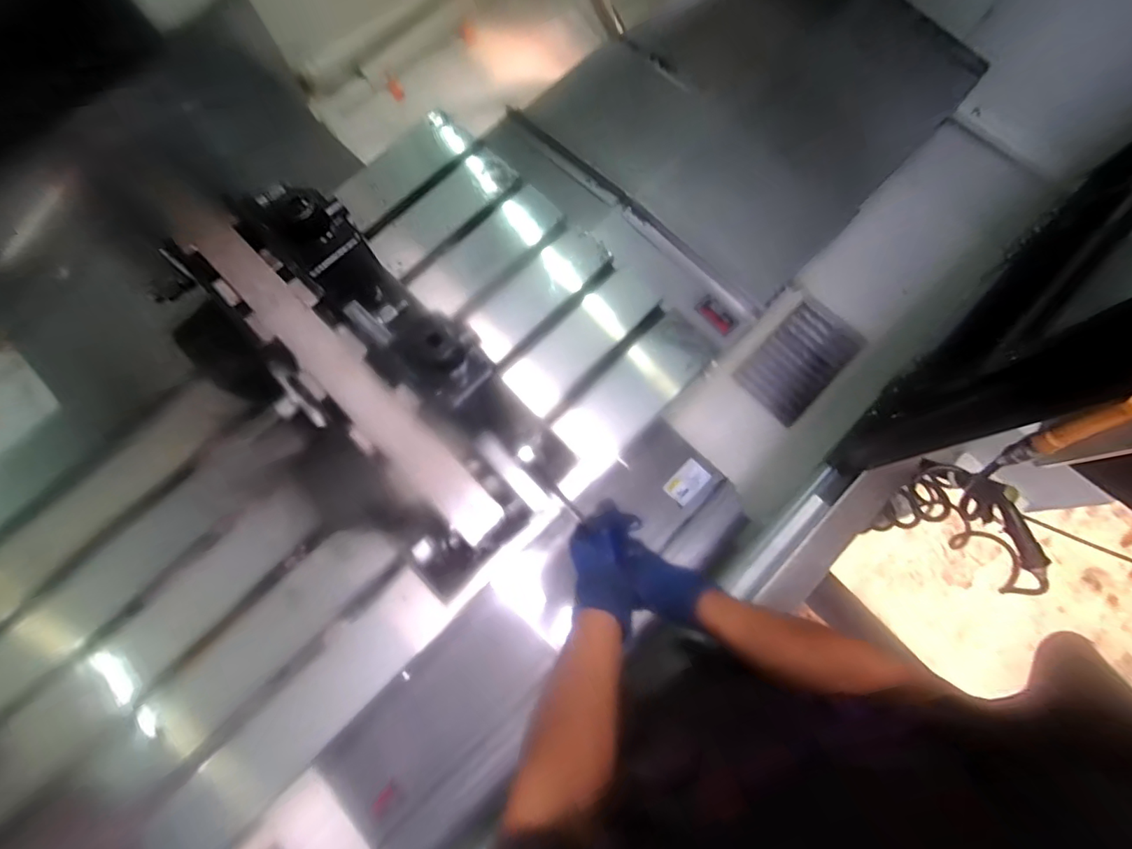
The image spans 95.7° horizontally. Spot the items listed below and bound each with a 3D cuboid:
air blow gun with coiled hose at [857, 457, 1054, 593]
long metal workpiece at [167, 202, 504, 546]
[{"bbox_3d":[0.612,0.149,0.758,0.220,0.174,0.120,24,77,7],"label":"air blow gun with coiled hose"},{"bbox_3d":[-0.218,-0.059,0.472,0.046,0.022,0.428,-44,79,-9],"label":"long metal workpiece"}]

